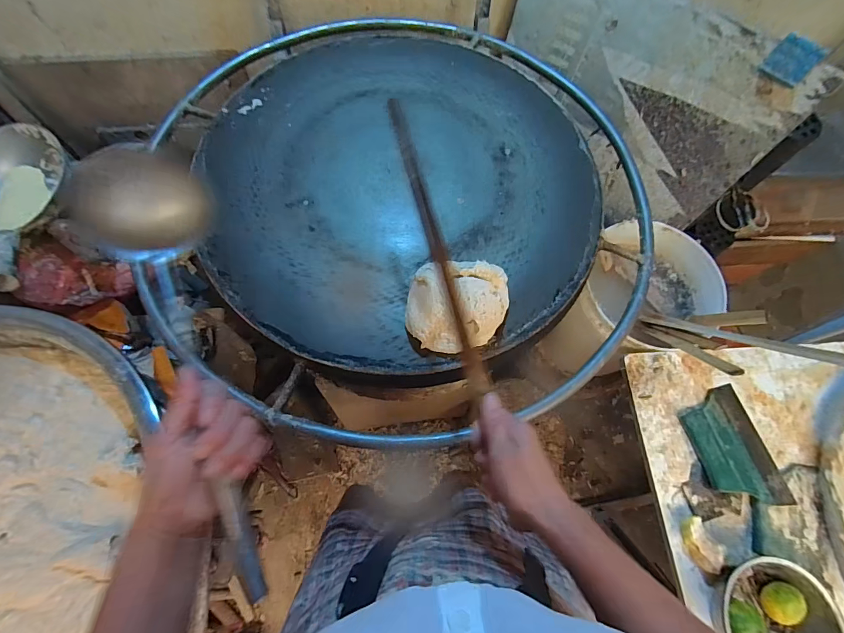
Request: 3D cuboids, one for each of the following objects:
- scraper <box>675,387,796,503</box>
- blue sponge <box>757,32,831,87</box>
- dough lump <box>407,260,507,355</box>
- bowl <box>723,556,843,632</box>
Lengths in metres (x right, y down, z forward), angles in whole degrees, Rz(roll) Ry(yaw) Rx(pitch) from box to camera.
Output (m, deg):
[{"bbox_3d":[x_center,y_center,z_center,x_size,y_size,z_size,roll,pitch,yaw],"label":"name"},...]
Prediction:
[{"bbox_3d":[0.521,0.217,0.651,0.129,0.020,0.188,-12,68,-7],"label":"scraper"},{"bbox_3d":[0.605,-0.418,0.636,0.065,0.058,0.012,41,72,14],"label":"blue sponge"},{"bbox_3d":[0.049,-0.015,0.511,0.133,0.059,0.106,1,67,-1],"label":"dough lump"},{"bbox_3d":[0.497,0.426,0.549,0.152,0.057,0.141,1,67,-2],"label":"bowl"}]

